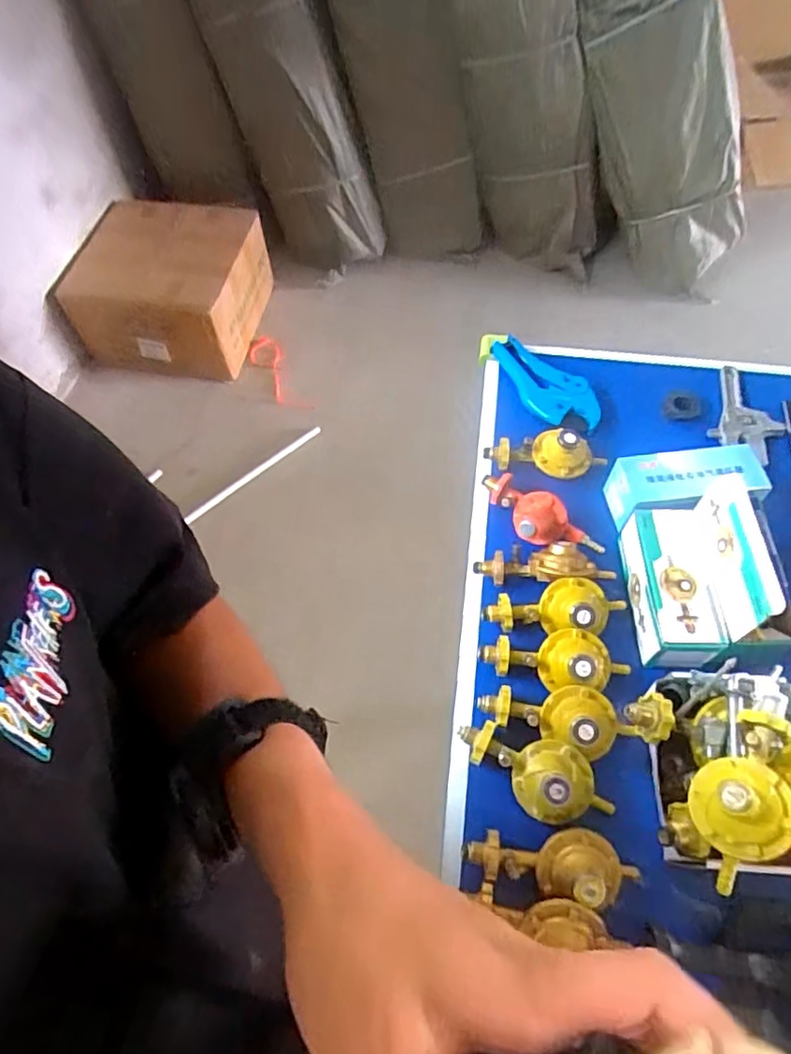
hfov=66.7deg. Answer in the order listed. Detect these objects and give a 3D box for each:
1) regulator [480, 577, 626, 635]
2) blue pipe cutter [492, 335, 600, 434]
[{"bbox_3d":[0.198,0.098,0.735,0.172,0.048,0.063,4,59,4],"label":"regulator"},{"bbox_3d":[0.239,-0.236,0.948,0.095,0.027,0.200,-26,62,-14],"label":"blue pipe cutter"}]

